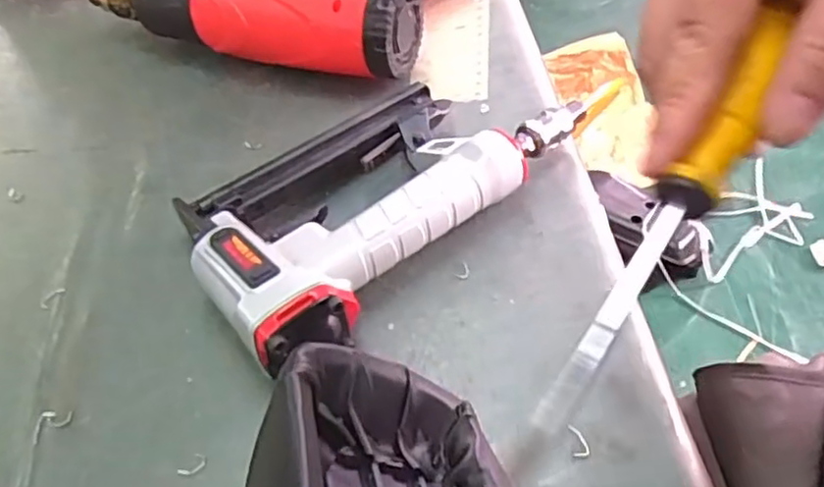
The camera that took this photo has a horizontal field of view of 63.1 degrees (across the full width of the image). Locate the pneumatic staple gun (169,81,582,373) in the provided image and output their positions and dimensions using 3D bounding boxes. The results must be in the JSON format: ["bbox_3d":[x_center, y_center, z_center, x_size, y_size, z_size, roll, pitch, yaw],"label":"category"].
[{"bbox_3d":[-0.022,-0.033,0.385,0.130,0.050,0.236,35,60,29],"label":"pneumatic staple gun"}]

